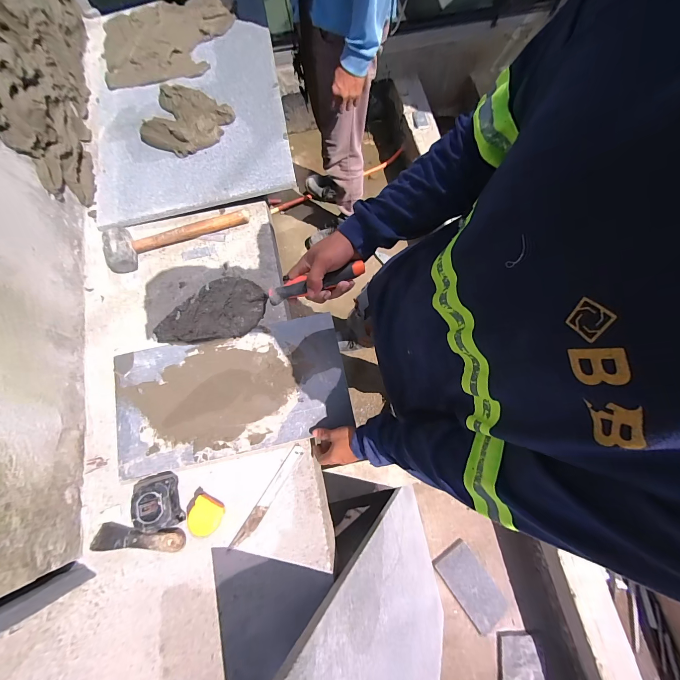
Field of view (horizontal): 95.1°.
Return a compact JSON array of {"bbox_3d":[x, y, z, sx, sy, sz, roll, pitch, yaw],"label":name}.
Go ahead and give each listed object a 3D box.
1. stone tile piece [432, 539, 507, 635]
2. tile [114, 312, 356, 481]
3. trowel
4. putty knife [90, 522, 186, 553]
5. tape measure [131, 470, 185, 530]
[{"bbox_3d":[0.470,0.884,1.123,0.146,0.012,0.250,-34,69,-9],"label":"stone tile piece"},{"bbox_3d":[-0.220,0.105,0.642,0.458,0.021,0.246,-12,78,-2],"label":"tile"},{"bbox_3d":[-0.117,-0.063,0.466,0.302,0.066,0.085,-17,78,0],"label":"trowel"},{"bbox_3d":[-0.391,0.384,0.601,0.180,0.024,0.047,0,78,1],"label":"putty knife"},{"bbox_3d":[-0.356,0.314,0.603,0.085,0.044,0.096,-17,78,-3],"label":"tape measure"}]

